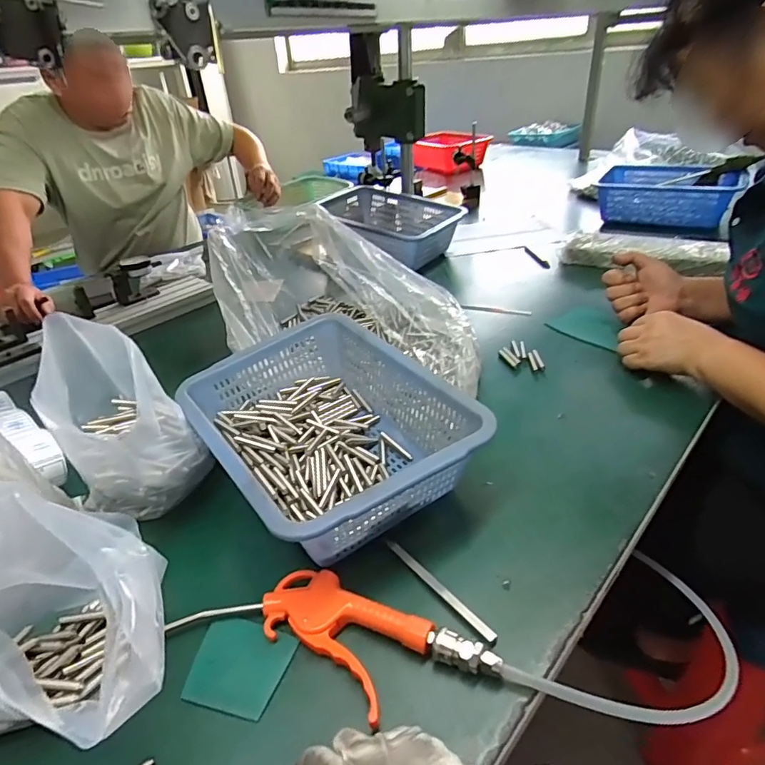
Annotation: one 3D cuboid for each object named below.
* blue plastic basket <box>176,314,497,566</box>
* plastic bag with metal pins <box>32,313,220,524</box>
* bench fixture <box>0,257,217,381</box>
[{"bbox_3d":[-0.064,0.054,0.530,0.219,0.109,0.308,-25,38,-26],"label":"blue plastic basket"},{"bbox_3d":[-0.249,0.039,0.475,0.104,0.188,0.128,-28,39,-30],"label":"plastic bag with metal pins"},{"bbox_3d":[-0.526,-0.121,0.861,0.118,0.093,0.466,25,45,38],"label":"bench fixture"}]

